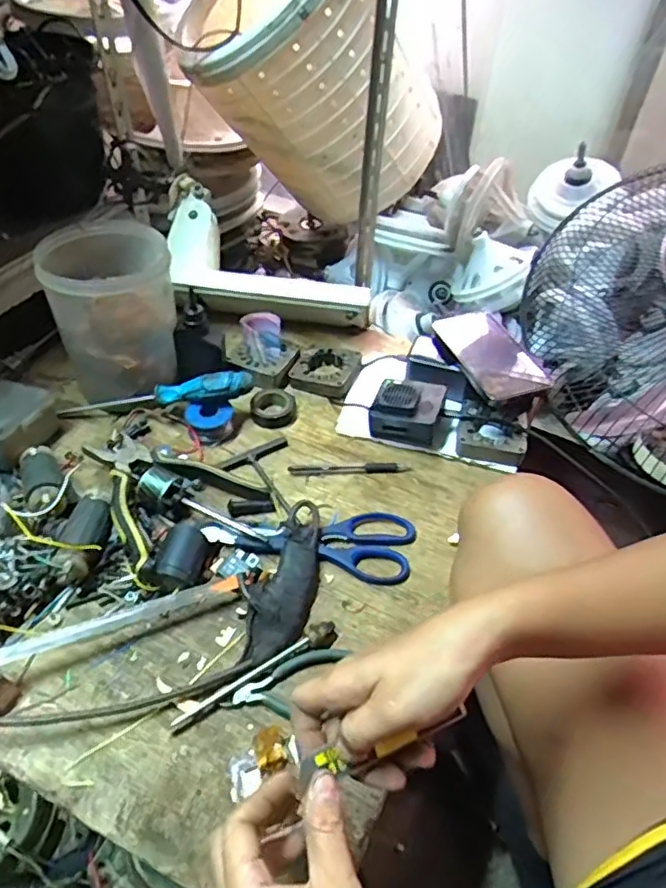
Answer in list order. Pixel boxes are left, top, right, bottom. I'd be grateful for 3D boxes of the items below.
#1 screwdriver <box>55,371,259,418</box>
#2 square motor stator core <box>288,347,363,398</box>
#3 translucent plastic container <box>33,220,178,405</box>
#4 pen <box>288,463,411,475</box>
[{"bbox_3d":[-0.209,-0.056,0.705,0.235,0.026,0.027,-8,45,13],"label":"screwdriver"},{"bbox_3d":[-0.009,-0.098,0.771,0.082,0.023,0.079,15,48,10],"label":"square motor stator core"},{"bbox_3d":[-0.250,-0.154,0.702,0.130,0.154,0.128,-11,49,-14],"label":"translucent plastic container"},{"bbox_3d":[0.018,0.026,0.670,0.133,0.008,0.011,-1,47,-5],"label":"pen"}]

